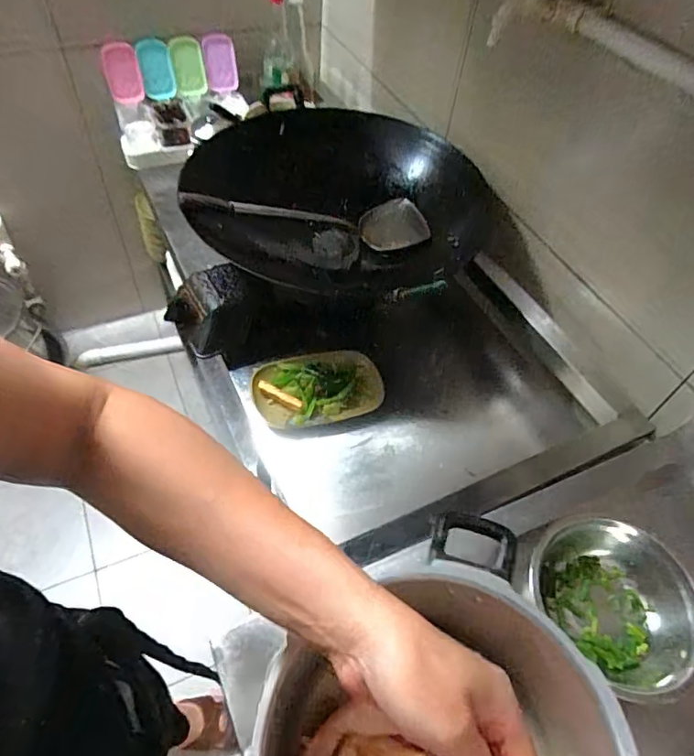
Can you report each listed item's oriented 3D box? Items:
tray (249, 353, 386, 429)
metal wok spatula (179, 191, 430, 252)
[{"bbox_3d":[-0.045,0.013,0.828,0.197,0.039,0.125,-9,54,-12],"label":"tray"},{"bbox_3d":[-0.055,-0.262,0.842,0.393,0.057,0.093,1,51,-26],"label":"metal wok spatula"}]

